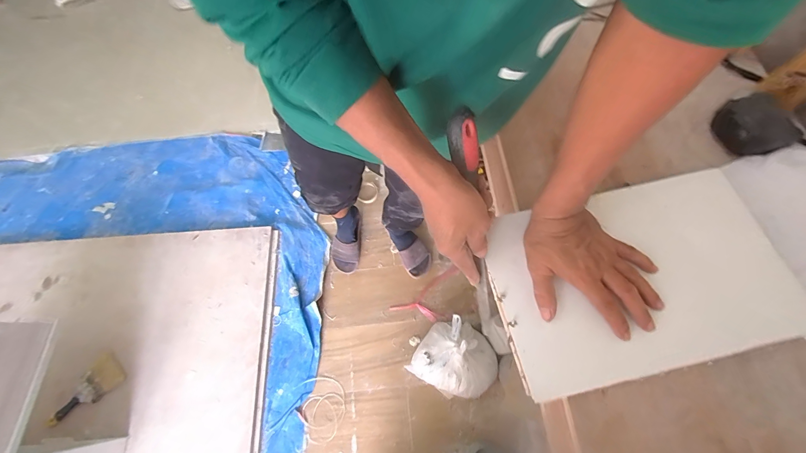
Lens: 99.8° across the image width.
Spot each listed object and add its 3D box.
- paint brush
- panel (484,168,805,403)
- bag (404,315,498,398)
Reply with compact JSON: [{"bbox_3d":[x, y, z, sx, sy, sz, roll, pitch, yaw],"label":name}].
[{"bbox_3d":[-1.010,0.518,1.073,0.105,0.038,0.217,41,75,17],"label":"paint brush"},{"bbox_3d":[0.282,0.055,0.406,0.340,0.015,0.210,-11,67,-4],"label":"panel"},{"bbox_3d":[0.165,0.414,1.054,0.244,0.130,0.213,31,72,14],"label":"bag"}]

